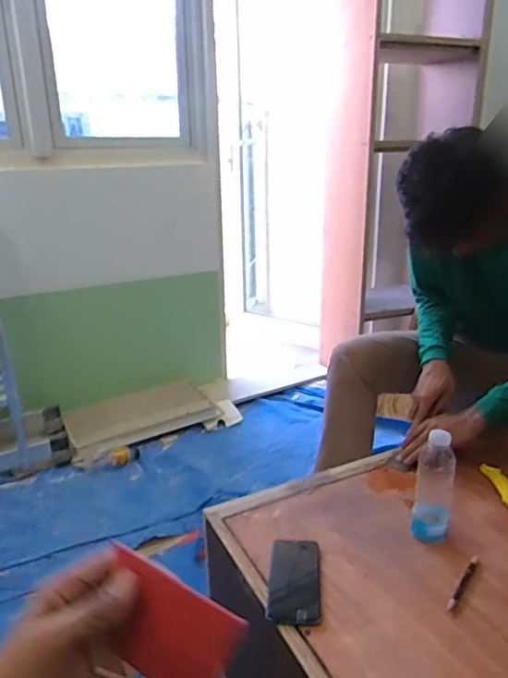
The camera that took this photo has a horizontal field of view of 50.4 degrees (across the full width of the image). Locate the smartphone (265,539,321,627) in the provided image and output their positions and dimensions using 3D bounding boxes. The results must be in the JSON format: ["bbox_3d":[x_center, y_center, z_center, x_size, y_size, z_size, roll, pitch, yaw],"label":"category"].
[{"bbox_3d":[0.060,0.355,0.804,0.073,0.010,0.151,1,20,6],"label":"smartphone"}]

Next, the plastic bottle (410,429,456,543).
[{"bbox_3d":[0.291,0.240,0.873,0.059,0.171,0.052,7,21,21],"label":"plastic bottle"}]

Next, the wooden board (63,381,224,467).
[{"bbox_3d":[-0.408,0.287,1.931,0.522,0.075,0.266,-13,23,-30],"label":"wooden board"}]

